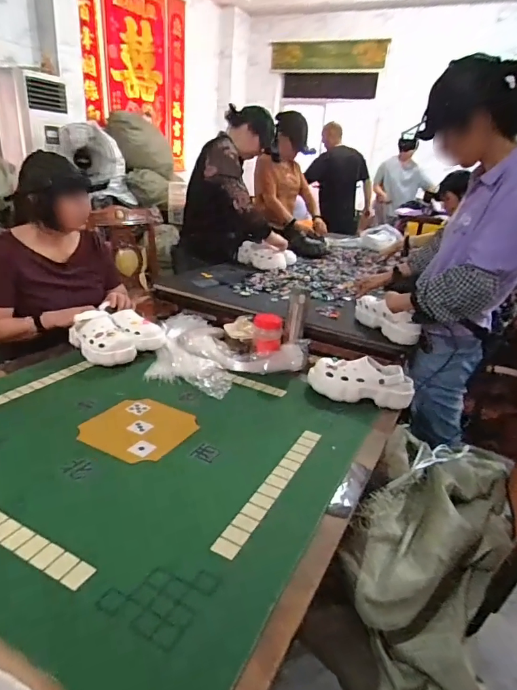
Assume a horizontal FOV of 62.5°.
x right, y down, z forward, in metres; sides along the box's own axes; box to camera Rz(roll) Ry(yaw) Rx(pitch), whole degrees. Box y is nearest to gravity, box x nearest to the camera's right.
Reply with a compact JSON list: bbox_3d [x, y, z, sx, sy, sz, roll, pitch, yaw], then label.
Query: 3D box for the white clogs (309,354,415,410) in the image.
[{"bbox_3d":[0.284,0.098,1.183,0.281,0.087,0.120,5,23,1],"label":"white clogs"}]

